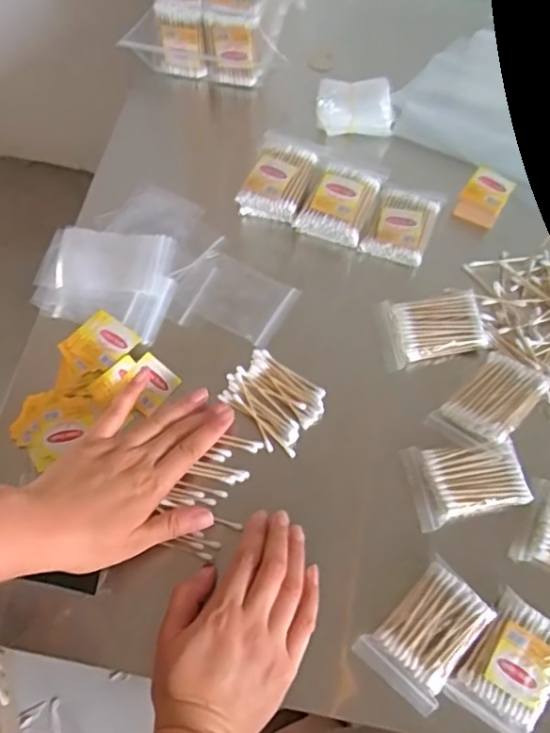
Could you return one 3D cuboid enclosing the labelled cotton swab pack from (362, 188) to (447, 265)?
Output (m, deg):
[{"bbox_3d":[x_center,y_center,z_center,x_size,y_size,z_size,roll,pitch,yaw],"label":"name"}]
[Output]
[{"bbox_3d":[0.122,-0.135,0.559,0.058,0.028,0.080,21,67,8],"label":"labelled cotton swab pack"}]

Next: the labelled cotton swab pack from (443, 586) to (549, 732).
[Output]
[{"bbox_3d":[0.169,0.211,0.409,0.061,0.018,0.083,33,69,13],"label":"labelled cotton swab pack"}]

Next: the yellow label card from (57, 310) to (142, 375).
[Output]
[{"bbox_3d":[-0.154,-0.019,0.503,0.048,0.007,0.056,40,71,15],"label":"yellow label card"}]

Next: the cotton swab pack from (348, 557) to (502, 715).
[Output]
[{"bbox_3d":[0.110,0.191,0.416,0.061,0.019,0.089,39,71,15],"label":"cotton swab pack"}]

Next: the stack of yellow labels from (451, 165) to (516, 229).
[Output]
[{"bbox_3d":[0.203,-0.164,0.562,0.041,0.025,0.049,27,68,11],"label":"stack of yellow labels"}]

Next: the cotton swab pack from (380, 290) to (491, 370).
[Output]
[{"bbox_3d":[0.141,-0.035,0.509,0.081,0.014,0.056,-10,66,-6],"label":"cotton swab pack"}]

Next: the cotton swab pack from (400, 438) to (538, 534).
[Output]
[{"bbox_3d":[0.152,0.090,0.460,0.084,0.025,0.061,-9,66,-5],"label":"cotton swab pack"}]

